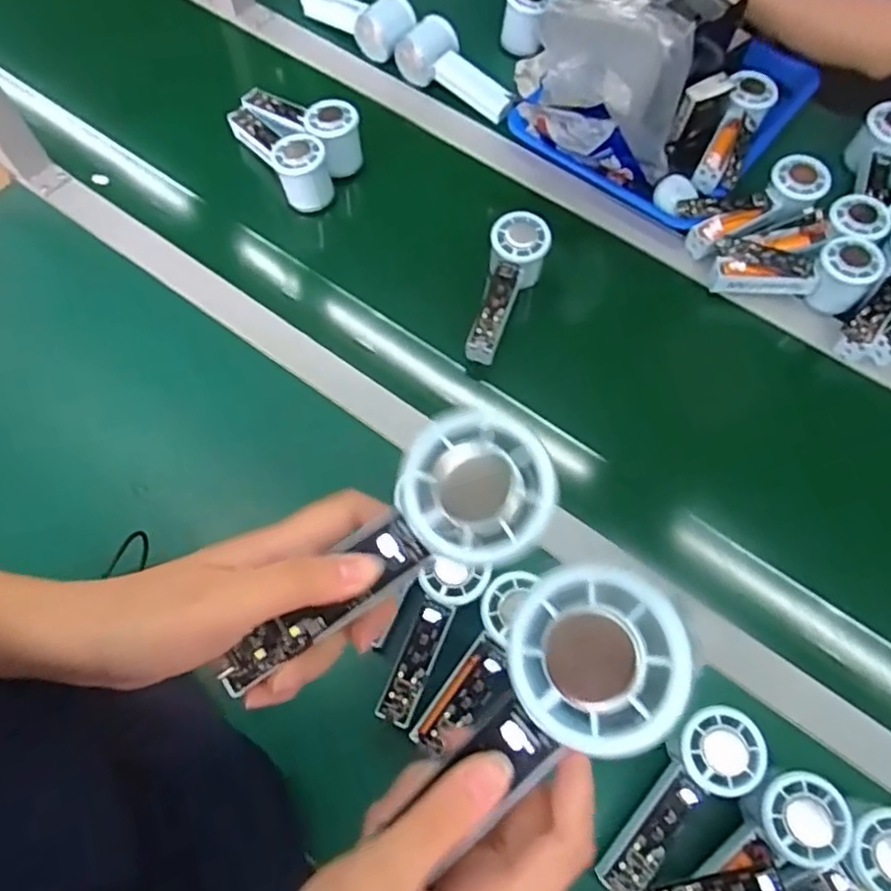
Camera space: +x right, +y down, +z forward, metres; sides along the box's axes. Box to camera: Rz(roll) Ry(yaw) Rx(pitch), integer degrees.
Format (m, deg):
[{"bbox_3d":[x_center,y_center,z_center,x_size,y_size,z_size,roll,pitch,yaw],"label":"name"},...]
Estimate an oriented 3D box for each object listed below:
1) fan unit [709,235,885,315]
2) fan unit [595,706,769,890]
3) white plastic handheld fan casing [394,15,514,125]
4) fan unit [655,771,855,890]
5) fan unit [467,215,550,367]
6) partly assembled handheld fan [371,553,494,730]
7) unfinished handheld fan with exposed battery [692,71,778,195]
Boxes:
[{"bbox_3d":[0.353,-0.180,0.657,0.151,0.059,0.061,11,67,3],"label":"fan unit"},{"bbox_3d":[0.165,0.254,0.466,0.056,0.031,0.150,41,87,15],"label":"fan unit"},{"bbox_3d":[0.013,-0.446,0.776,0.149,0.054,0.056,34,70,-6],"label":"white plastic handheld fan casing"},{"bbox_3d":[0.208,0.286,0.451,0.154,0.042,0.059,-37,72,-2],"label":"fan unit"},{"bbox_3d":[0.060,-0.151,0.641,0.054,0.056,0.157,15,68,5],"label":"fan unit"},{"bbox_3d":[-0.014,0.148,0.499,0.047,0.017,0.134,25,82,9],"label":"partly assembled handheld fan"},{"bbox_3d":[0.320,-0.347,0.710,0.047,0.035,0.145,26,69,9],"label":"unfinished handheld fan with exposed battery"}]

